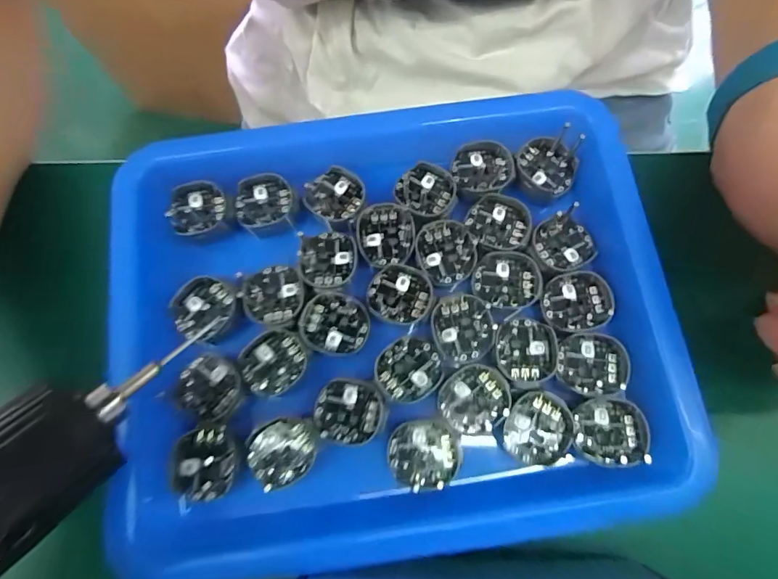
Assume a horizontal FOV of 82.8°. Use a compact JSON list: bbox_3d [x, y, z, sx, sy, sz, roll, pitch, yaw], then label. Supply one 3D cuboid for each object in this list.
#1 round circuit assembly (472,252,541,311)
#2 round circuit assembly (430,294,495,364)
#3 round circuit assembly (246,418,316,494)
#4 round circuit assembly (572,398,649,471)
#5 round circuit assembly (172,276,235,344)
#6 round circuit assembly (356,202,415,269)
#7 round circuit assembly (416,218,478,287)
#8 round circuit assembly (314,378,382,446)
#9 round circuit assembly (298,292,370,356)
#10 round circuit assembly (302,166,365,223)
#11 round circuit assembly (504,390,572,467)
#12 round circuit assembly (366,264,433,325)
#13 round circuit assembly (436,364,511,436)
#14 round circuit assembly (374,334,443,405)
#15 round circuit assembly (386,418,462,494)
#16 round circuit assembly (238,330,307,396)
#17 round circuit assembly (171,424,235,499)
[{"bbox_3d":[0.050,-0.004,0.188,0.028,0.005,0.024,0,78,1],"label":"round circuit assembly"},{"bbox_3d":[0.031,0.016,0.182,0.025,0.004,0.027,0,76,0],"label":"round circuit assembly"},{"bbox_3d":[-0.042,0.063,0.171,0.026,0.004,0.024,0,76,0],"label":"round circuit assembly"},{"bbox_3d":[0.085,0.055,0.170,0.026,0.005,0.025,4,78,2],"label":"round circuit assembly"},{"bbox_3d":[-0.079,0.008,0.187,0.023,0.005,0.025,0,78,1],"label":"round circuit assembly"},{"bbox_3d":[-0.002,-0.025,0.193,0.025,0.004,0.029,0,78,1],"label":"round circuit assembly"},{"bbox_3d":[0.025,-0.017,0.191,0.025,0.004,0.028,-8,76,-2],"label":"round circuit assembly"},{"bbox_3d":[-0.016,0.048,0.174,0.027,0.004,0.025,7,76,2],"label":"round circuit assembly"},{"bbox_3d":[-0.023,0.014,0.183,0.028,0.004,0.025,25,77,6],"label":"round circuit assembly"},{"bbox_3d":[-0.025,-0.043,0.198,0.027,0.005,0.024,13,79,4],"label":"round circuit assembly"},{"bbox_3d":[0.058,0.054,0.172,0.024,0.004,0.027,15,76,4],"label":"round circuit assembly"},{"bbox_3d":[0.005,0.002,0.187,0.027,0.004,0.025,0,76,0],"label":"round circuit assembly"},{"bbox_3d":[0.034,0.043,0.174,0.028,0.004,0.025,-29,77,-7],"label":"round circuit assembly"},{"bbox_3d":[0.008,0.032,0.179,0.026,0.004,0.025,0,76,0],"label":"round circuit assembly"},{"bbox_3d":[0.014,0.064,0.170,0.027,0.004,0.024,-7,76,-1],"label":"round circuit assembly"},{"bbox_3d":[-0.048,0.030,0.180,0.026,0.004,0.024,0,76,0],"label":"round circuit assembly"},{"bbox_3d":[-0.073,0.068,0.172,0.023,0.004,0.026,-1,78,1],"label":"round circuit assembly"}]

